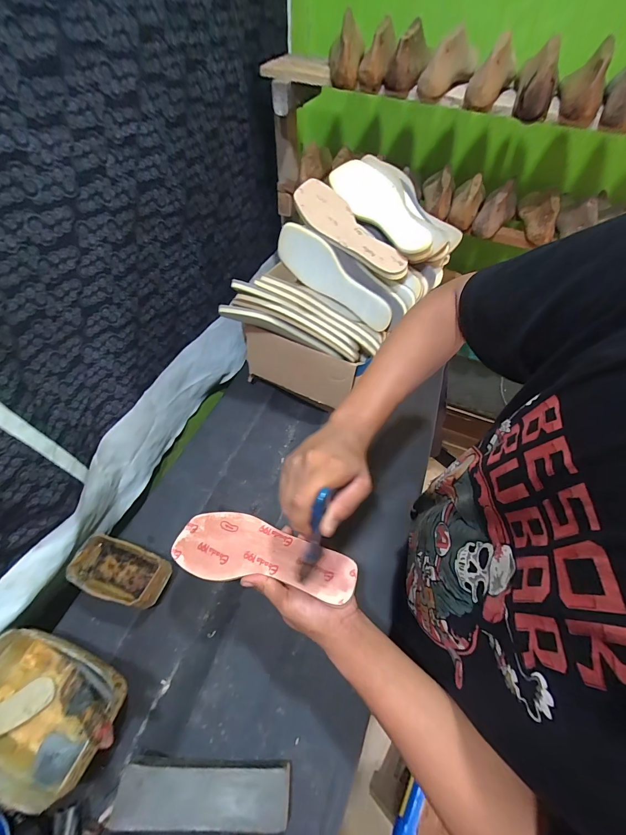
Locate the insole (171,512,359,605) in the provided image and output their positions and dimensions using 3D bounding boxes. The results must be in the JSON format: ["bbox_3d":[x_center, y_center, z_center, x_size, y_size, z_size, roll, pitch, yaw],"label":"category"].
[{"bbox_3d":[-0.064,0.171,0.408,0.233,0.013,0.076,8,56,14],"label":"insole"}]

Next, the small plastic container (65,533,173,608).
[{"bbox_3d":[-0.289,0.240,0.499,0.129,0.072,0.073,14,57,8],"label":"small plastic container"}]

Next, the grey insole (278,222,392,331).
[{"bbox_3d":[0.038,-0.244,0.575,0.239,0.083,0.023,38,61,-2],"label":"grey insole"}]

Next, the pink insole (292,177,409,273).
[{"bbox_3d":[0.065,-0.322,0.545,0.082,0.025,0.228,-39,78,-24],"label":"pink insole"}]

